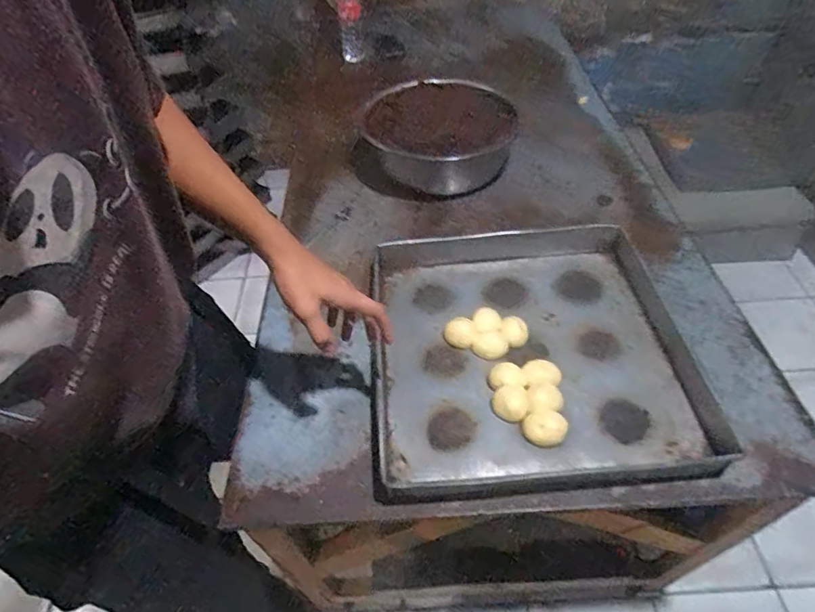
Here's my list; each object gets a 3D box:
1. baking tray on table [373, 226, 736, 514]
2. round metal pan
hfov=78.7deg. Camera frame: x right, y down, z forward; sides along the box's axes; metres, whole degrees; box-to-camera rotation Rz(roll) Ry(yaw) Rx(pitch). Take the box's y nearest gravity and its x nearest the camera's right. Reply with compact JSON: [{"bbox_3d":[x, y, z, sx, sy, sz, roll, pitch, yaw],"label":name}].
[{"bbox_3d":[0.183,0.058,0.787,0.468,0.065,0.465,-3,49,0],"label":"baking tray on table"},{"bbox_3d":[0.069,-0.383,1.128,0.323,0.127,0.324,11,51,14],"label":"round metal pan"}]

